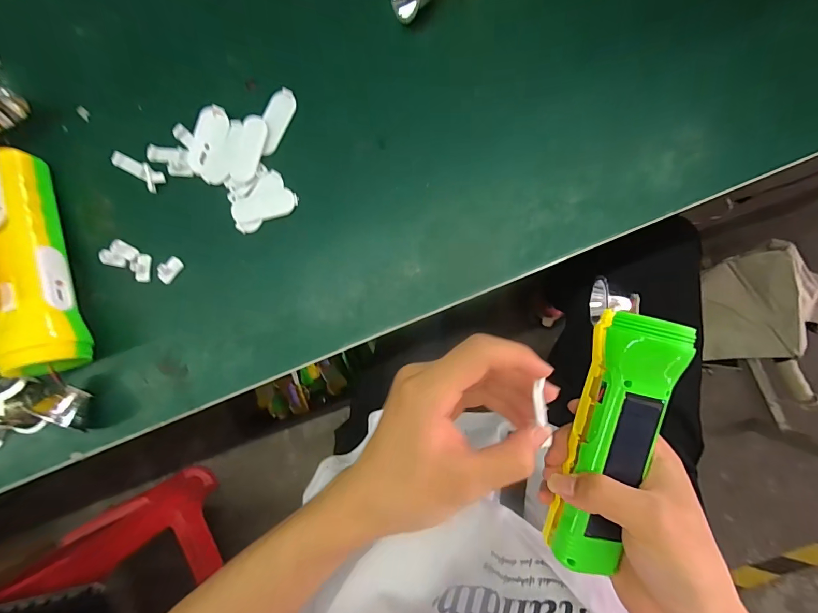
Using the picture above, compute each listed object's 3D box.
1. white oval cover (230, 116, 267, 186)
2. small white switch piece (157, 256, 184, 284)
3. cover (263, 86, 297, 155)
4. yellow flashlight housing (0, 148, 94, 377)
[{"bbox_3d":[-0.119,-0.116,0.284,0.019,0.005,0.050,16,90,6],"label":"white oval cover"},{"bbox_3d":[-0.183,-0.028,0.289,0.010,0.010,0.020,39,92,6],"label":"small white switch piece"},{"bbox_3d":[-0.100,-0.138,0.284,0.020,0.004,0.050,22,90,6],"label":"cover"},{"bbox_3d":[-0.282,-0.032,0.279,0.043,0.047,0.161,-18,86,5],"label":"yellow flashlight housing"}]

